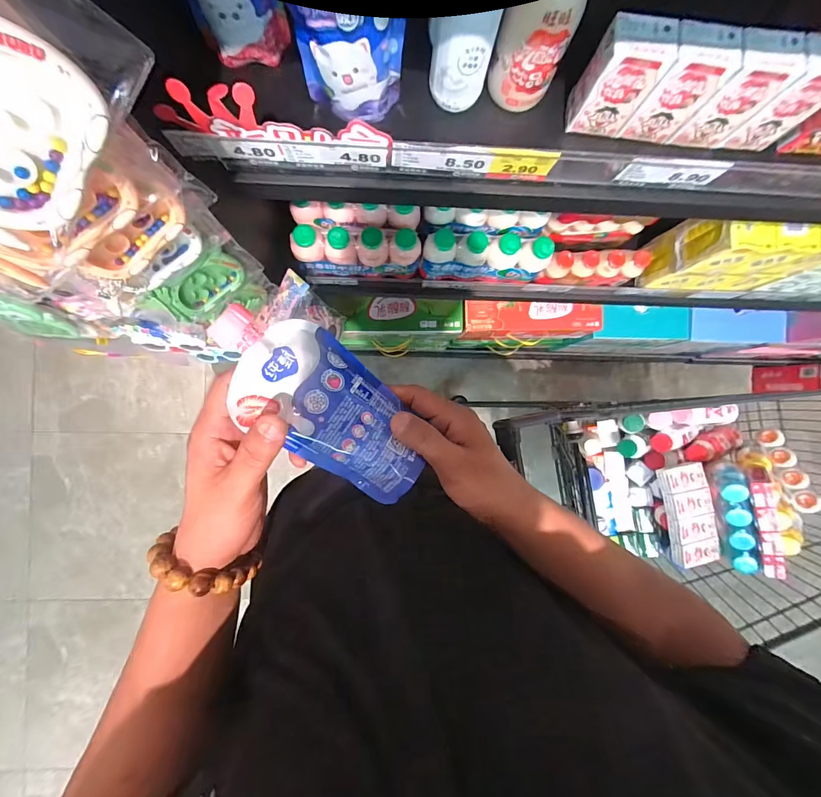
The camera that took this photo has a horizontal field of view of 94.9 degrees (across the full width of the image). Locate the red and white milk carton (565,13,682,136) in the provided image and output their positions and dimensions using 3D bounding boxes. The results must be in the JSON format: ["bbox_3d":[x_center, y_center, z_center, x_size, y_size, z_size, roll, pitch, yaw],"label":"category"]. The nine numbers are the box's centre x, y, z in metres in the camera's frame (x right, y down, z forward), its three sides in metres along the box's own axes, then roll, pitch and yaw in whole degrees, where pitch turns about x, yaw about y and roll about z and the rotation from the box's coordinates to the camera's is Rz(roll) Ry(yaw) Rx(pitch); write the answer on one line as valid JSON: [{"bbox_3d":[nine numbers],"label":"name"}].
[{"bbox_3d":[0.176,-0.270,0.320,0.054,0.078,0.032,3,90,-3],"label":"red and white milk carton"}]

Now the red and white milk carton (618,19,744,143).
[{"bbox_3d":[0.227,-0.266,0.323,0.050,0.077,0.034,5,90,-3],"label":"red and white milk carton"}]

